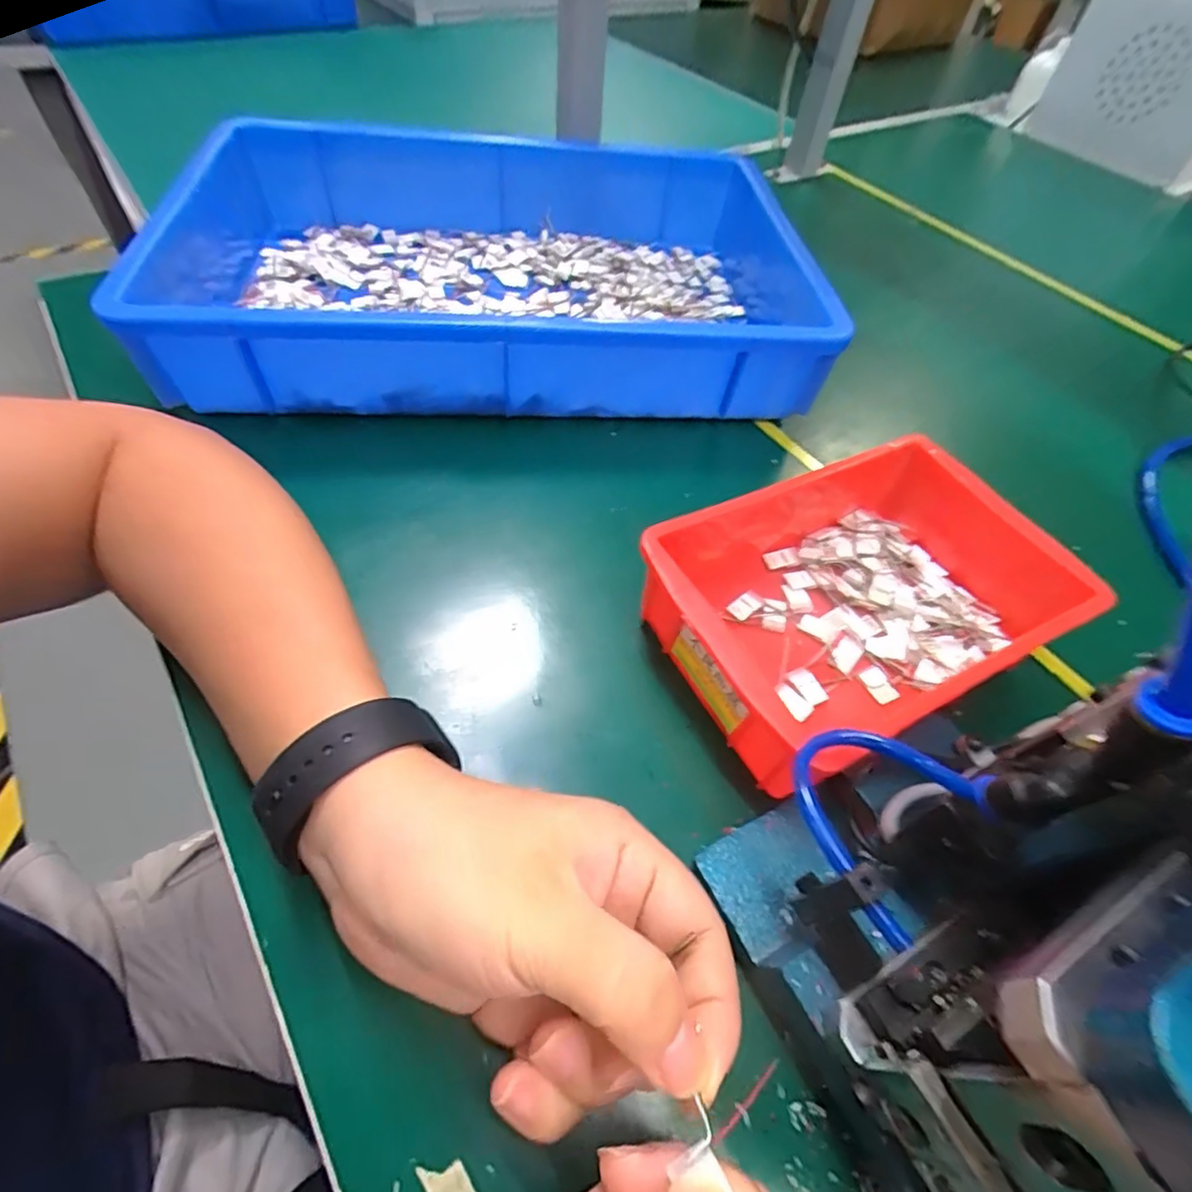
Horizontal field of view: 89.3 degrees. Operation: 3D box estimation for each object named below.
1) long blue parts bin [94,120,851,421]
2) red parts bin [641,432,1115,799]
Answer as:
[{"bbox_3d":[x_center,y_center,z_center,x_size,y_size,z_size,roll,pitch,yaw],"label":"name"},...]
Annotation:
[{"bbox_3d":[-0.058,-0.256,0.475,0.502,0.094,0.310,-4,54,-8],"label":"long blue parts bin"},{"bbox_3d":[0.140,-0.004,0.311,0.211,0.056,0.131,-22,58,-19],"label":"red parts bin"}]

